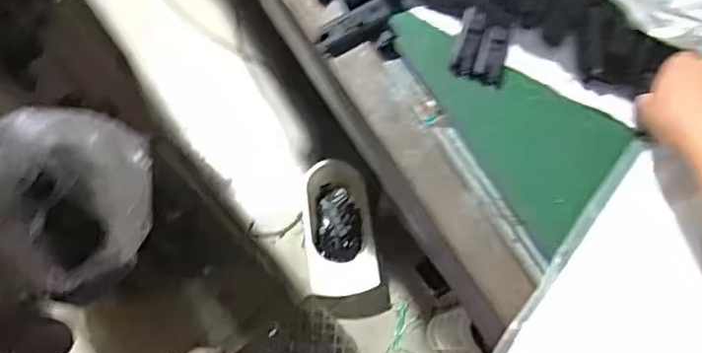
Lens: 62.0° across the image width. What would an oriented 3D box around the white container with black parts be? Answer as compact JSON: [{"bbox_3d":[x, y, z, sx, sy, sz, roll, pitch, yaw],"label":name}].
[{"bbox_3d":[-0.027,0.134,1.338,0.178,0.124,0.366,-9,74,-4],"label":"white container with black parts"}]

